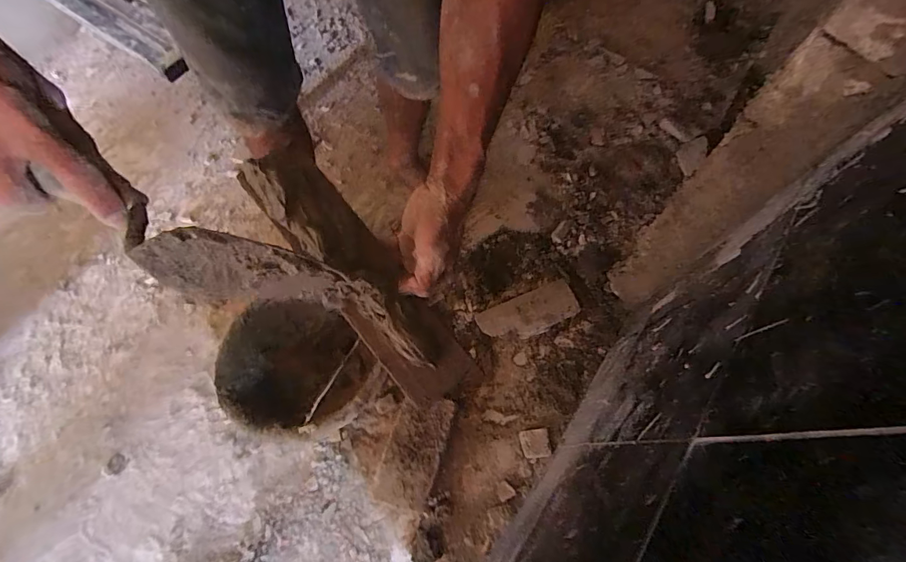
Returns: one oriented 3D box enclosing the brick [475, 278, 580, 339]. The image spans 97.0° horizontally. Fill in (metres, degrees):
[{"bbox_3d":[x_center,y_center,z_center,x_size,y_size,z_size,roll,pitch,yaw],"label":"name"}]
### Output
[{"bbox_3d":[0.147,0.063,0.780,0.196,0.030,0.082,-24,69,-7],"label":"brick"}]

